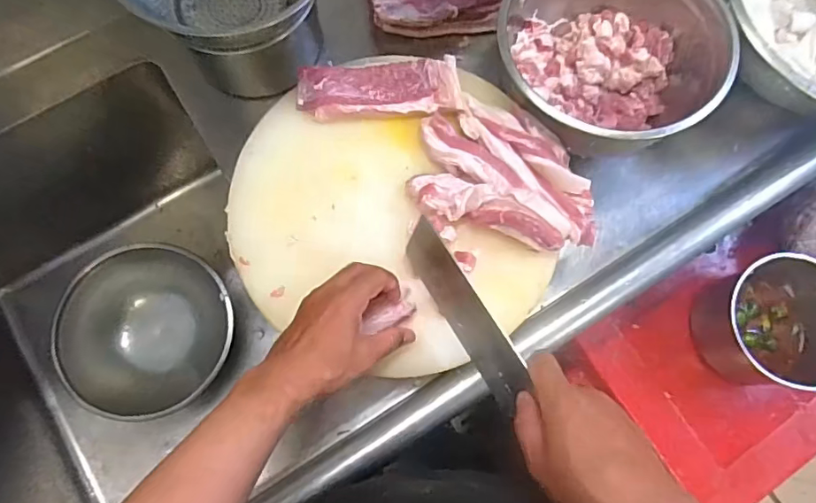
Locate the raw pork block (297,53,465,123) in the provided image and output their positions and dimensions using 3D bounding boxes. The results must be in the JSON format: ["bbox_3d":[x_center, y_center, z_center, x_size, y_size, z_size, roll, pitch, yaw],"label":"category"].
[{"bbox_3d":[-0.032,-0.180,0.570,0.176,0.023,0.056,-4,77,-2],"label":"raw pork block"}]

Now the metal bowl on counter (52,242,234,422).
[{"bbox_3d":[-0.437,0.131,0.873,0.262,0.110,0.255,0,77,-1],"label":"metal bowl on counter"}]

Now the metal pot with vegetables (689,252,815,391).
[{"bbox_3d":[0.560,0.112,0.797,0.179,0.136,0.189,0,77,-1],"label":"metal pot with vegetables"}]

